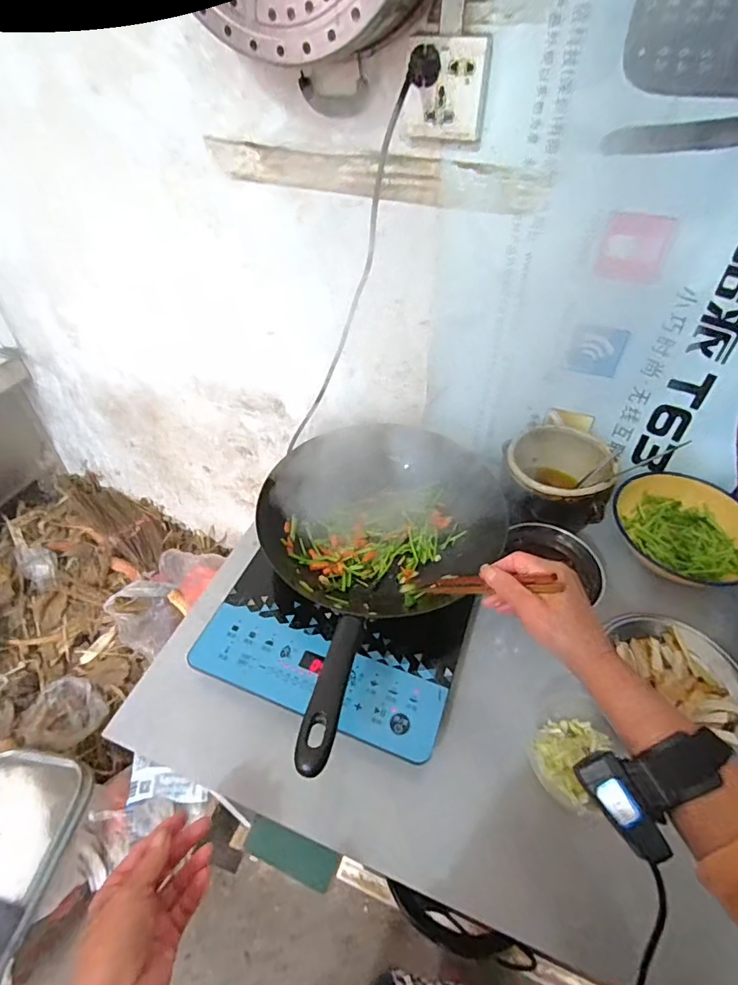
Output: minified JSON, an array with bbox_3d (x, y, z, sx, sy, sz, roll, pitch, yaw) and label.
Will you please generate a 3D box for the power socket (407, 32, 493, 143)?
[{"bbox_3d":[0.084,-0.428,0.511,0.078,0.085,0.026,16,49,13],"label":"power socket"}]

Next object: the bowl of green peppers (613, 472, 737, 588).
[{"bbox_3d":[0.438,0.054,0.674,0.181,0.056,0.185,1,47,-1],"label":"bowl of green peppers"}]

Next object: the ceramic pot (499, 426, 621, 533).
[{"bbox_3d":[0.262,-0.005,0.695,0.135,0.123,0.146,1,47,-1],"label":"ceramic pot"}]

